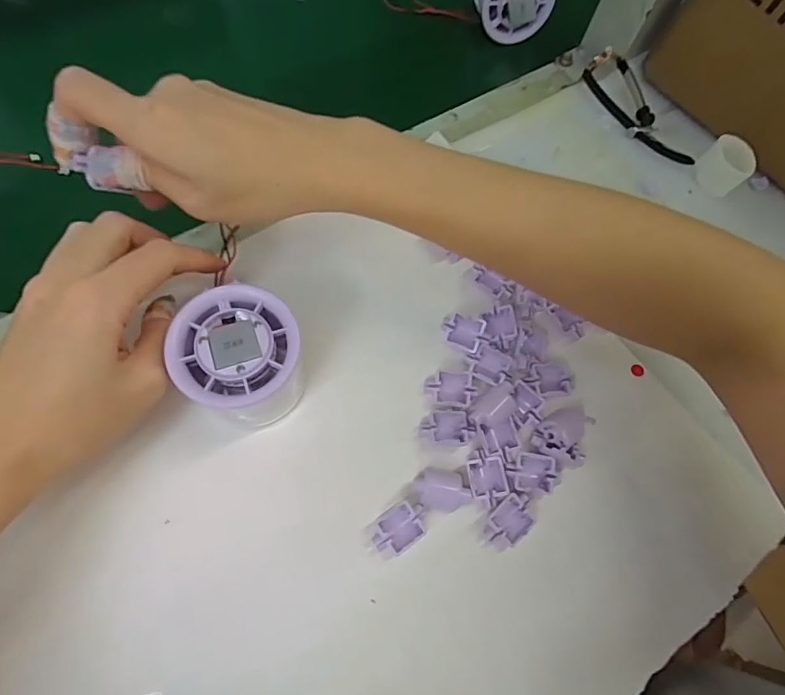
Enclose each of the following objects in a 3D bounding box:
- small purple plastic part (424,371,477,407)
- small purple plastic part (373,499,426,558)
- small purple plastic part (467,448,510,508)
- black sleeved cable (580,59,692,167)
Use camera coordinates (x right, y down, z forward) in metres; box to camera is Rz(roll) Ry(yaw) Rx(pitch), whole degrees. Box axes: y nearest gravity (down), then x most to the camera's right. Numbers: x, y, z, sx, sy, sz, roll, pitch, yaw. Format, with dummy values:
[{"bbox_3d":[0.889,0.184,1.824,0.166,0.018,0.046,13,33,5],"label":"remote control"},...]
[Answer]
[{"bbox_3d":[0.033,0.023,0.267,0.027,0.006,0.019,-4,70,-8],"label":"small purple plastic part"},{"bbox_3d":[0.004,0.093,0.246,0.029,0.019,0.019,-33,76,-16],"label":"small purple plastic part"},{"bbox_3d":[0.050,0.069,0.255,0.020,0.011,0.028,-5,70,-8],"label":"small purple plastic part"},{"bbox_3d":[0.183,-0.172,0.356,0.031,0.010,0.099,-29,82,-4],"label":"black sleeved cable"}]

